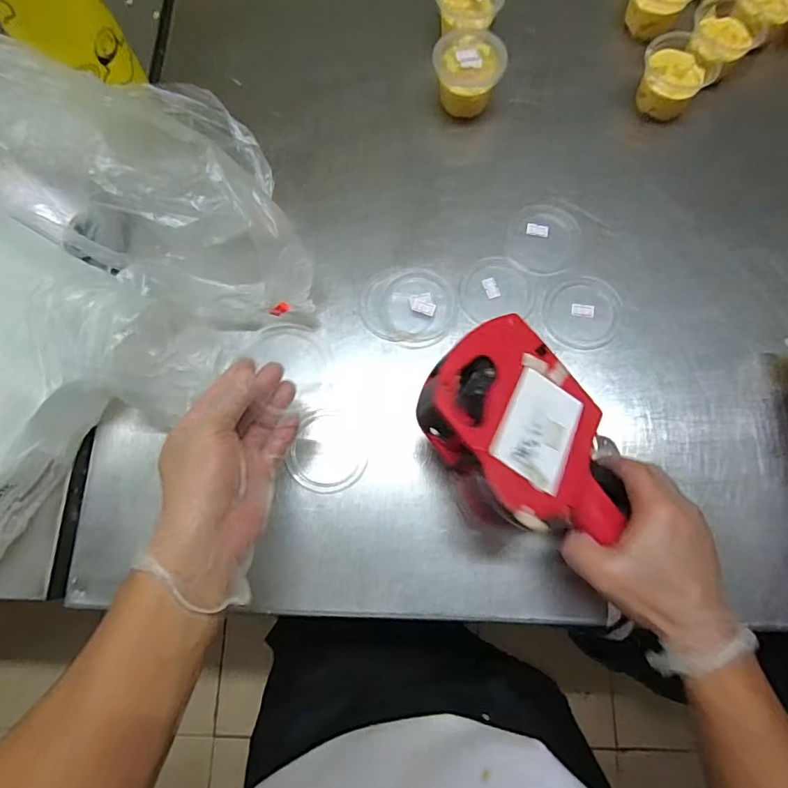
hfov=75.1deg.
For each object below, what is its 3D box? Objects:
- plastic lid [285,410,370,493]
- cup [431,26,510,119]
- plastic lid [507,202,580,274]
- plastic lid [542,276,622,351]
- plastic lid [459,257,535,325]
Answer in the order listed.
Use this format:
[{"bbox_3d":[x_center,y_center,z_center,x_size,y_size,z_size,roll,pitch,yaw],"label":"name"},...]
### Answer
[{"bbox_3d":[-0.056,0.051,0.452,0.065,0.006,0.070,0,75,1],"label":"plastic lid"},{"bbox_3d":[0.077,-0.331,0.541,0.071,0.056,0.068,0,75,1],"label":"cup"},{"bbox_3d":[0.147,-0.153,0.503,0.068,0.007,0.082,14,76,4],"label":"plastic lid"},{"bbox_3d":[0.176,-0.077,0.478,0.072,0.004,0.068,0,75,1],"label":"plastic lid"},{"bbox_3d":[0.098,-0.102,0.489,0.068,0.004,0.064,0,75,1],"label":"plastic lid"}]

